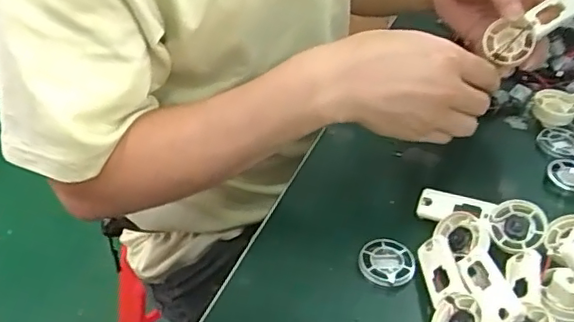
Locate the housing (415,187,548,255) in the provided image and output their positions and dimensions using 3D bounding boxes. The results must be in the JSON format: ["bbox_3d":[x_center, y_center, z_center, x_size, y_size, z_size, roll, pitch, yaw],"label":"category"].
[{"bbox_3d":[0.146,0.043,0.448,0.092,0.013,0.040,14,66,18],"label":"housing"}]

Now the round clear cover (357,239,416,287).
[{"bbox_3d":[0.072,0.074,0.430,0.040,0.010,0.038,2,42,-2],"label":"round clear cover"}]

